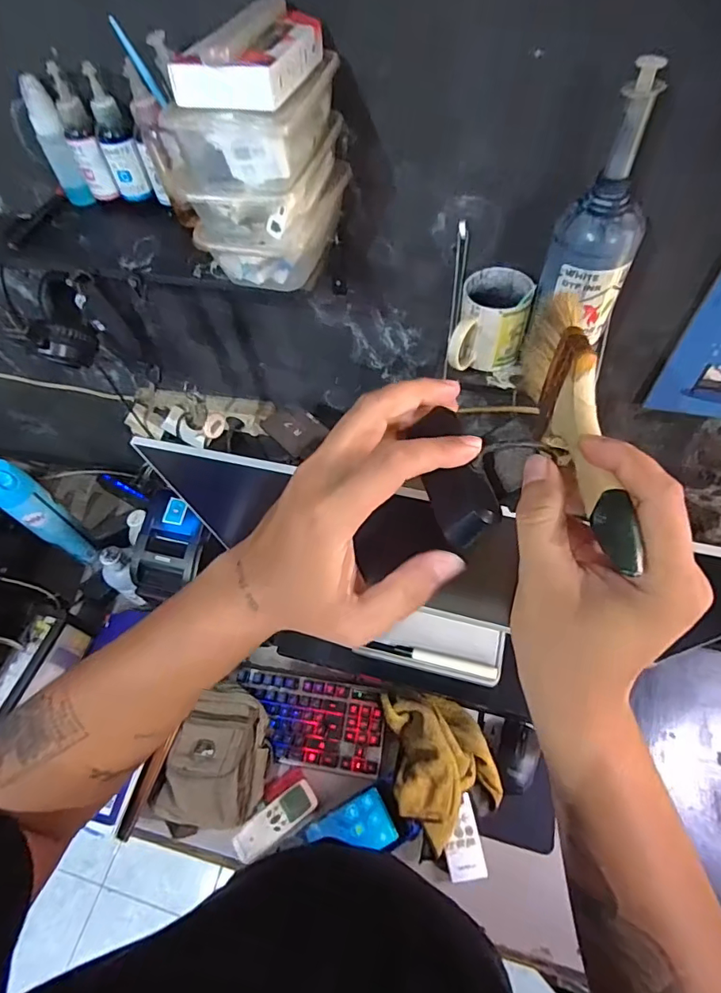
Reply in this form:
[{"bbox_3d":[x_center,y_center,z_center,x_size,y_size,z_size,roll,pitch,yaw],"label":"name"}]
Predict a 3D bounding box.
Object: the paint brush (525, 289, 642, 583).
[{"bbox_3d":[0.119,-0.041,0.277,0.022,0.062,0.194,0,49,4],"label":"paint brush"}]

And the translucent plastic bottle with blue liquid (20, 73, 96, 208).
[{"bbox_3d":[-0.351,-0.403,0.575,0.034,0.124,0.035,-26,59,-12],"label":"translucent plastic bottle with blue liquid"}]

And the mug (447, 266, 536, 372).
[{"bbox_3d":[0.160,-0.207,0.607,0.079,0.083,0.115,14,59,13],"label":"mug"}]

